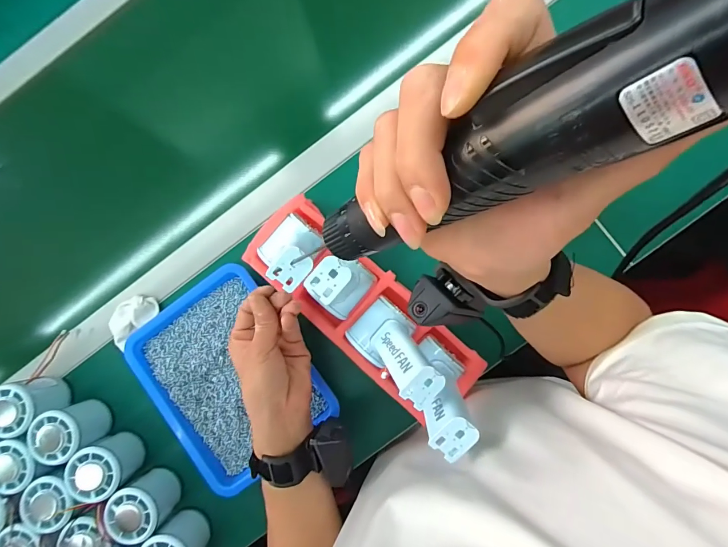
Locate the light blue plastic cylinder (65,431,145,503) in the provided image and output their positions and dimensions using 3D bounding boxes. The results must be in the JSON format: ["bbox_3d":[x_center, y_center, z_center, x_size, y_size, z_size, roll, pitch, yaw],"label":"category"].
[{"bbox_3d":[-0.290,0.215,0.430,0.050,0.070,0.054,0,87,5],"label":"light blue plastic cylinder"}]

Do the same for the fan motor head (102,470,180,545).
[{"bbox_3d":[-0.246,0.257,0.426,0.050,0.062,0.055,0,87,5],"label":"fan motor head"}]

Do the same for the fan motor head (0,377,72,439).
[{"bbox_3d":[-0.382,0.149,0.431,0.052,0.054,0.053,0,87,5],"label":"fan motor head"}]

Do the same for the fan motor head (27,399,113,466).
[{"bbox_3d":[-0.332,0.178,0.434,0.051,0.063,0.056,-26,85,3],"label":"fan motor head"}]

